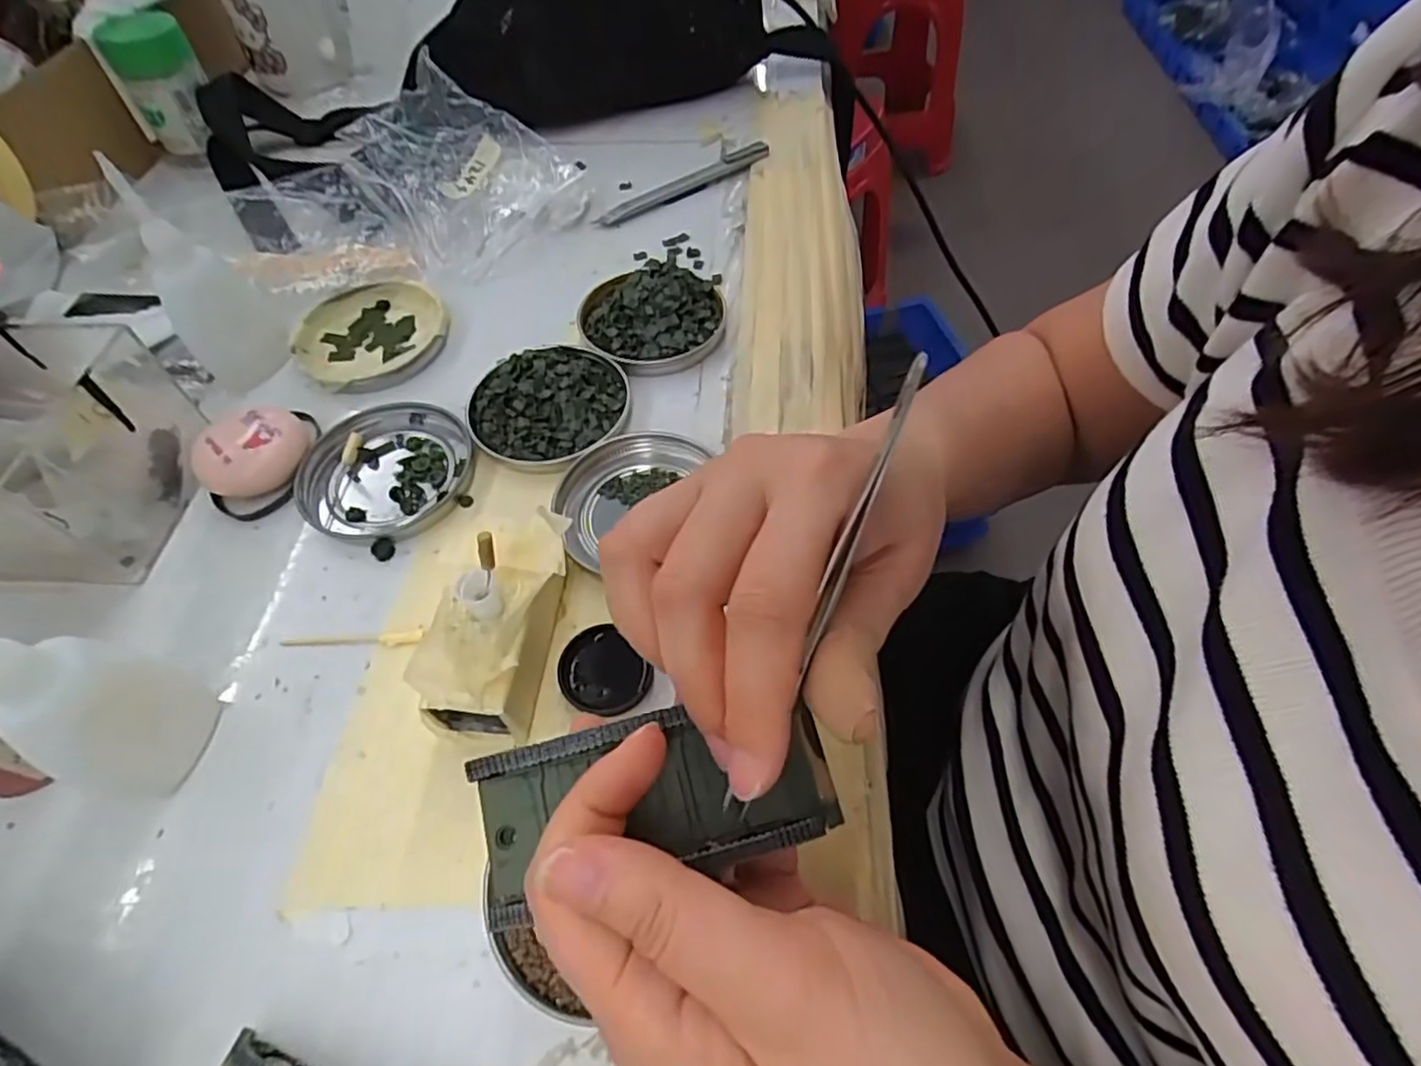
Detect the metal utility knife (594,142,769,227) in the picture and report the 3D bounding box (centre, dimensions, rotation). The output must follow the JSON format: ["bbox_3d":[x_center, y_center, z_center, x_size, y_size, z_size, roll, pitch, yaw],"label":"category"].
[{"bbox_3d":[-0.018,-0.230,0.455,0.128,0.011,0.016,-28,59,-15],"label":"metal utility knife"}]

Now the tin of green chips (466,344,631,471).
[{"bbox_3d":[-0.080,-0.063,0.341,0.077,0.014,0.072,-2,56,2],"label":"tin of green chips"}]

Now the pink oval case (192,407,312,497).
[{"bbox_3d":[-0.214,-0.037,0.325,0.048,0.022,0.038,-28,59,-14],"label":"pink oval case"}]

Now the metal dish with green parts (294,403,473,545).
[{"bbox_3d":[-0.153,-0.030,0.327,0.073,0.010,0.077,-2,56,2],"label":"metal dish with green parts"}]

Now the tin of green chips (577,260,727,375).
[{"bbox_3d":[-0.032,-0.117,0.373,0.078,0.016,0.071,-2,56,2],"label":"tin of green chips"}]

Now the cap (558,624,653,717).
[{"bbox_3d":[-0.042,0.054,0.268,0.031,0.005,0.034,-2,56,2],"label":"cap"}]

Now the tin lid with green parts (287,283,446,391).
[{"bbox_3d":[-0.185,-0.107,0.381,0.078,0.012,0.076,-2,56,2],"label":"tin lid with green parts"}]

